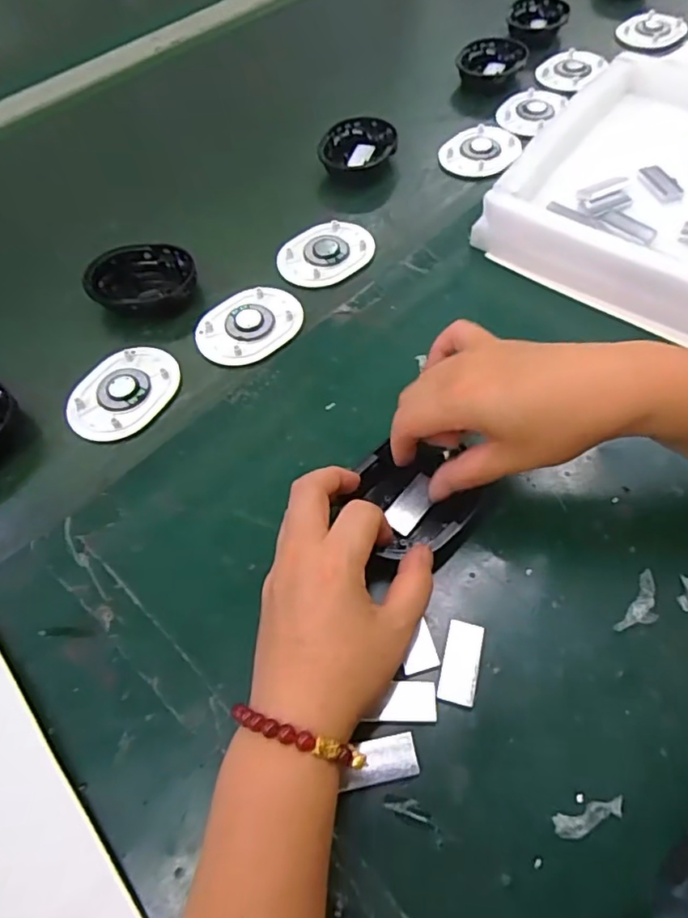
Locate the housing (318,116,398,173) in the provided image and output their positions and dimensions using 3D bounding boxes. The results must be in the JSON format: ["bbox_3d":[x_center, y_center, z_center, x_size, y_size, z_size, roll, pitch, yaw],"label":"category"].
[{"bbox_3d":[0.015,-0.315,0.572,0.072,0.021,0.089,10,60,10],"label":"housing"}]

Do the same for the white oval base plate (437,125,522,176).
[{"bbox_3d":[0.140,-0.320,0.579,0.079,0.013,0.074,10,60,10],"label":"white oval base plate"}]

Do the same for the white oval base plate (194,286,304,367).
[{"bbox_3d":[-0.077,-0.111,0.459,0.066,0.007,0.090,37,68,23],"label":"white oval base plate"}]

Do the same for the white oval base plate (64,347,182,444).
[{"bbox_3d":[-0.166,-0.051,0.428,0.065,0.008,0.089,20,62,15],"label":"white oval base plate"}]

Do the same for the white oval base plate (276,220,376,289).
[{"bbox_3d":[-0.016,-0.187,0.500,0.088,0.006,0.066,-31,61,-14],"label":"white oval base plate"}]

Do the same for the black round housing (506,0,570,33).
[{"bbox_3d":[0.242,-0.553,0.707,0.073,0.021,0.090,10,60,10],"label":"black round housing"}]

